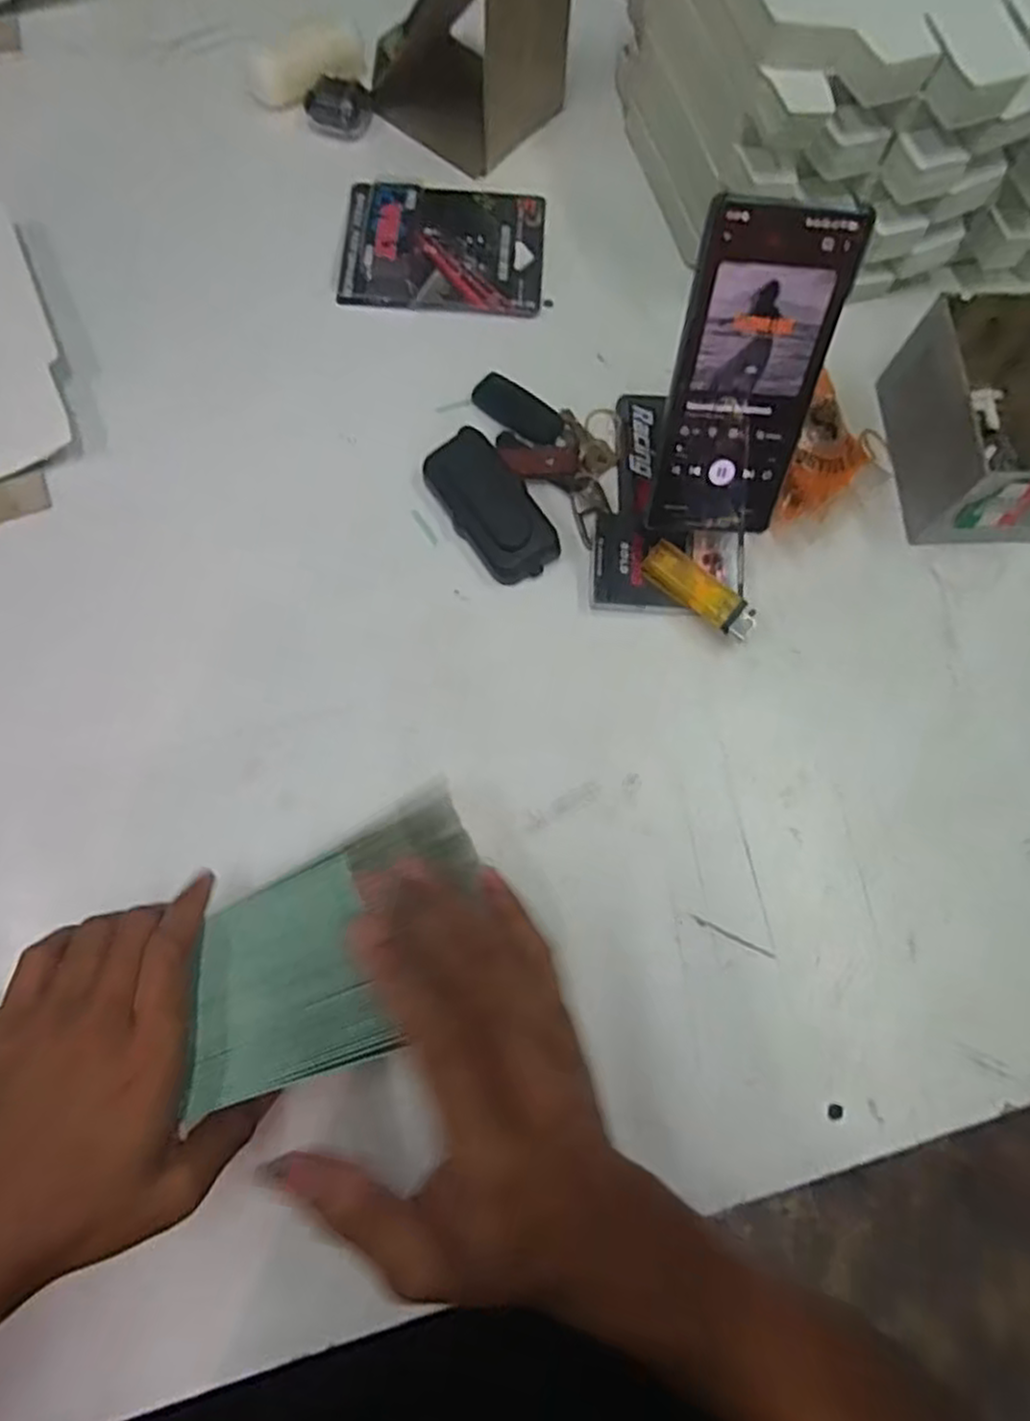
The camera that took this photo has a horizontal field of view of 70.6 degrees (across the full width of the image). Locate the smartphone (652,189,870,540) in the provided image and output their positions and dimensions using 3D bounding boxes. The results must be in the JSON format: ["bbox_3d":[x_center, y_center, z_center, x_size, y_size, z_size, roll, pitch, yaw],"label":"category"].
[{"bbox_3d":[0.119,-0.167,0.378,0.074,0.160,0.008,6,42,0],"label":"smartphone"}]

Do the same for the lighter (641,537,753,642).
[{"bbox_3d":[0.118,-0.076,0.461,0.079,0.008,0.026,41,83,10],"label":"lighter"}]

